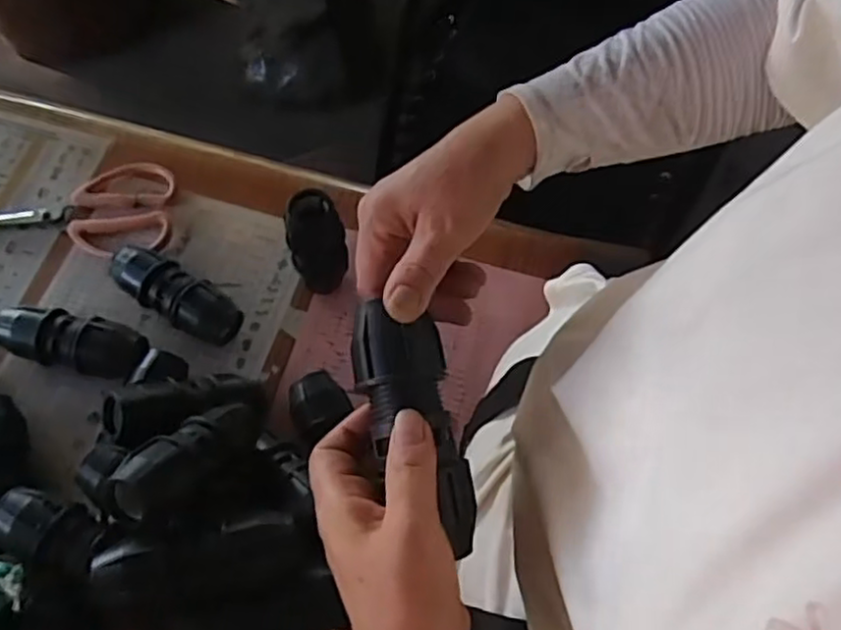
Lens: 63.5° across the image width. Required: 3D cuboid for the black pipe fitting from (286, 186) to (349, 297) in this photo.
[{"bbox_3d":[-0.084,-0.055,0.565,0.044,0.119,0.038,-8,68,-5],"label":"black pipe fitting"}]

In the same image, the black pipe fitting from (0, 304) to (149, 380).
[{"bbox_3d":[-0.282,0.021,0.552,0.124,0.044,0.049,15,67,4],"label":"black pipe fitting"}]

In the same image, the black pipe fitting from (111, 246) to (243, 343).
[{"bbox_3d":[-0.205,-0.015,0.572,0.114,0.048,0.042,31,70,11],"label":"black pipe fitting"}]

